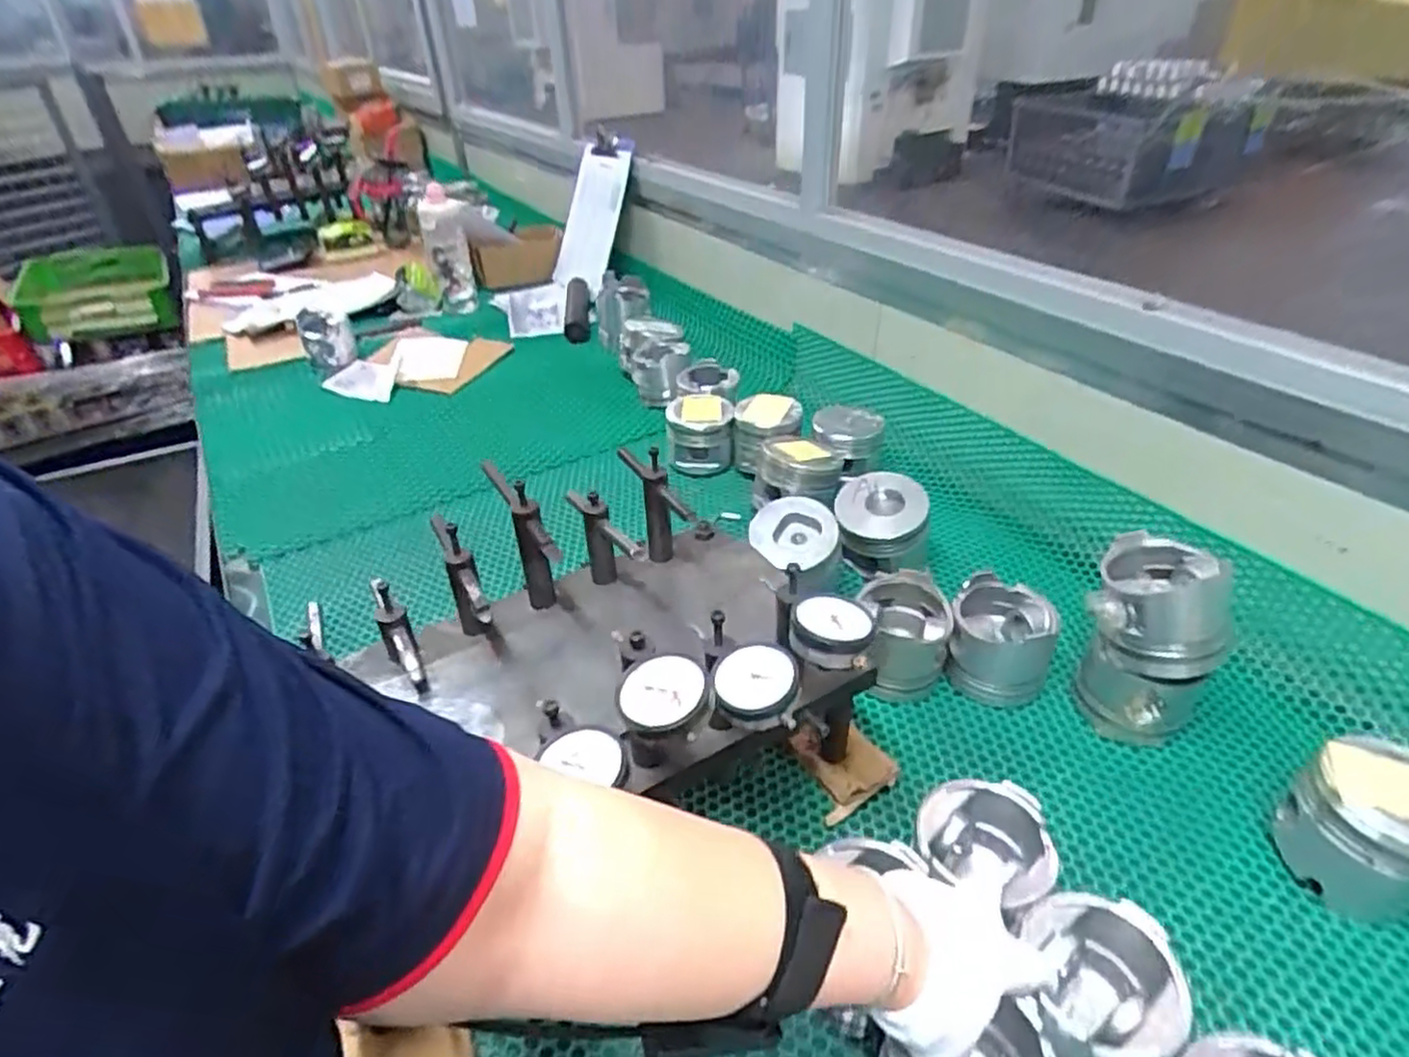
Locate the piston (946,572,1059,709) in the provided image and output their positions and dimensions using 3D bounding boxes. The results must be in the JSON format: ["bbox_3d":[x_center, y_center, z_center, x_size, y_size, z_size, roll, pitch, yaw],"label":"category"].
[{"bbox_3d":[0.278,0.113,0.701,0.095,0.085,0.107,14,39,20],"label":"piston"}]

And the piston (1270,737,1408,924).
[{"bbox_3d":[0.475,0.217,0.528,0.080,0.107,0.096,-12,37,-14],"label":"piston"}]

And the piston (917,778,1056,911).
[{"bbox_3d":[0.200,0.241,0.533,0.092,0.069,0.093,-1,36,1],"label":"piston"}]

